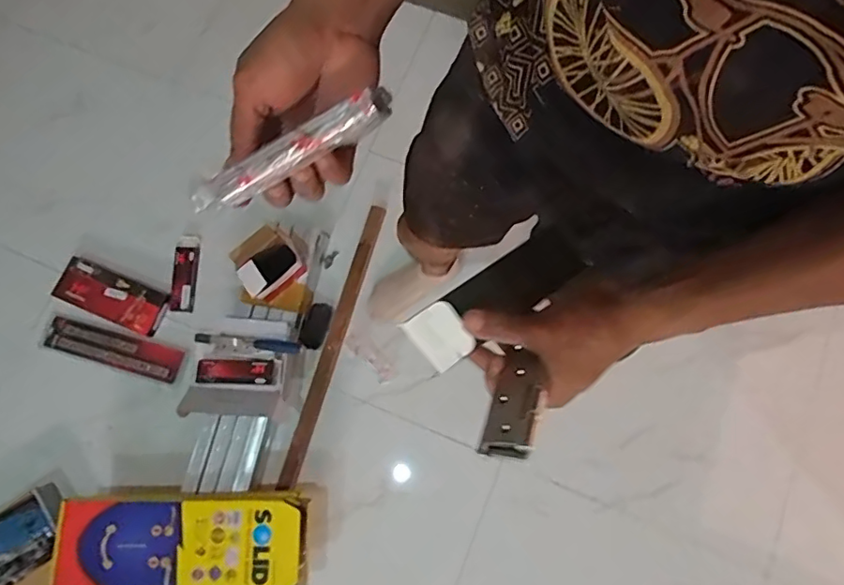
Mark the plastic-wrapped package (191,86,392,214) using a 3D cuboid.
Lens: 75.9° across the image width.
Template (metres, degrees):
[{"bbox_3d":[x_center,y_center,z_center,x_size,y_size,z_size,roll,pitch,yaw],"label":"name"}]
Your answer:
[{"bbox_3d":[-0.091,-0.091,0.363,0.153,0.018,0.022,-23,74,15],"label":"plastic-wrapped package"}]

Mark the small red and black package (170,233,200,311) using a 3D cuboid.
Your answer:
[{"bbox_3d":[-0.591,-0.047,1.347,0.062,0.018,0.191,2,77,-2],"label":"small red and black package"}]

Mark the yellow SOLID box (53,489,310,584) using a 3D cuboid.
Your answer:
[{"bbox_3d":[-0.476,0.508,1.111,0.498,0.099,0.181,-1,77,3],"label":"yellow SOLID box"}]

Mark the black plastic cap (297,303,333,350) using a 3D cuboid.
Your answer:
[{"bbox_3d":[-0.257,0.078,1.302,0.061,0.014,0.112,18,76,6],"label":"black plastic cap"}]

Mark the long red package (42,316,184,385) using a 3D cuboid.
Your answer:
[{"bbox_3d":[-0.753,0.134,1.306,0.350,0.018,0.081,15,75,6],"label":"long red package"}]

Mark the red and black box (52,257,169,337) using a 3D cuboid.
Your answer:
[{"bbox_3d":[-0.768,0.005,1.329,0.284,0.037,0.113,21,76,7],"label":"red and black box"}]

